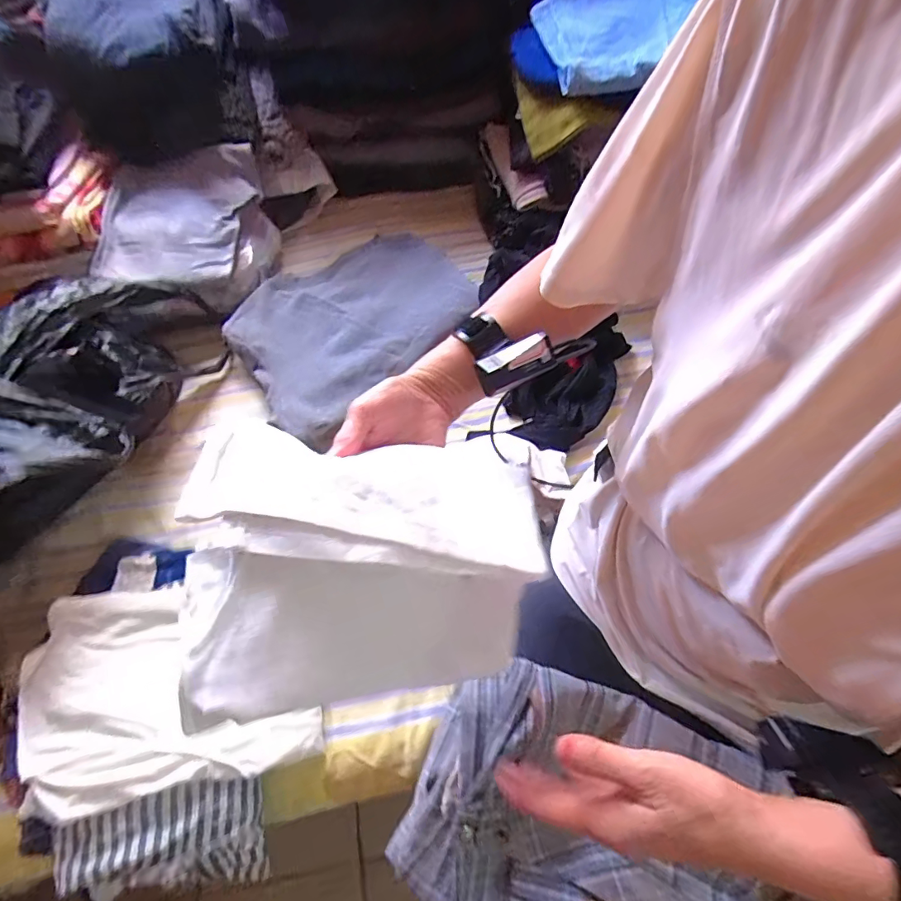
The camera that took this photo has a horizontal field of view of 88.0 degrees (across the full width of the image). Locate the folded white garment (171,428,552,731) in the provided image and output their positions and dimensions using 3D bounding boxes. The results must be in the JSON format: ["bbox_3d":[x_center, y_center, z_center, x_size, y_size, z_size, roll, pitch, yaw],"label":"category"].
[{"bbox_3d":[-0.044,0.071,0.323,0.244,0.058,0.178,3,76,-24],"label":"folded white garment"}]

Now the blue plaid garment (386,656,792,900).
[{"bbox_3d":[0.103,0.343,0.417,0.271,0.074,0.252,21,66,14],"label":"blue plaid garment"}]

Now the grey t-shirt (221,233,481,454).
[{"bbox_3d":[-0.174,-0.237,0.826,0.322,0.045,0.453,39,71,21],"label":"grey t-shirt"}]

